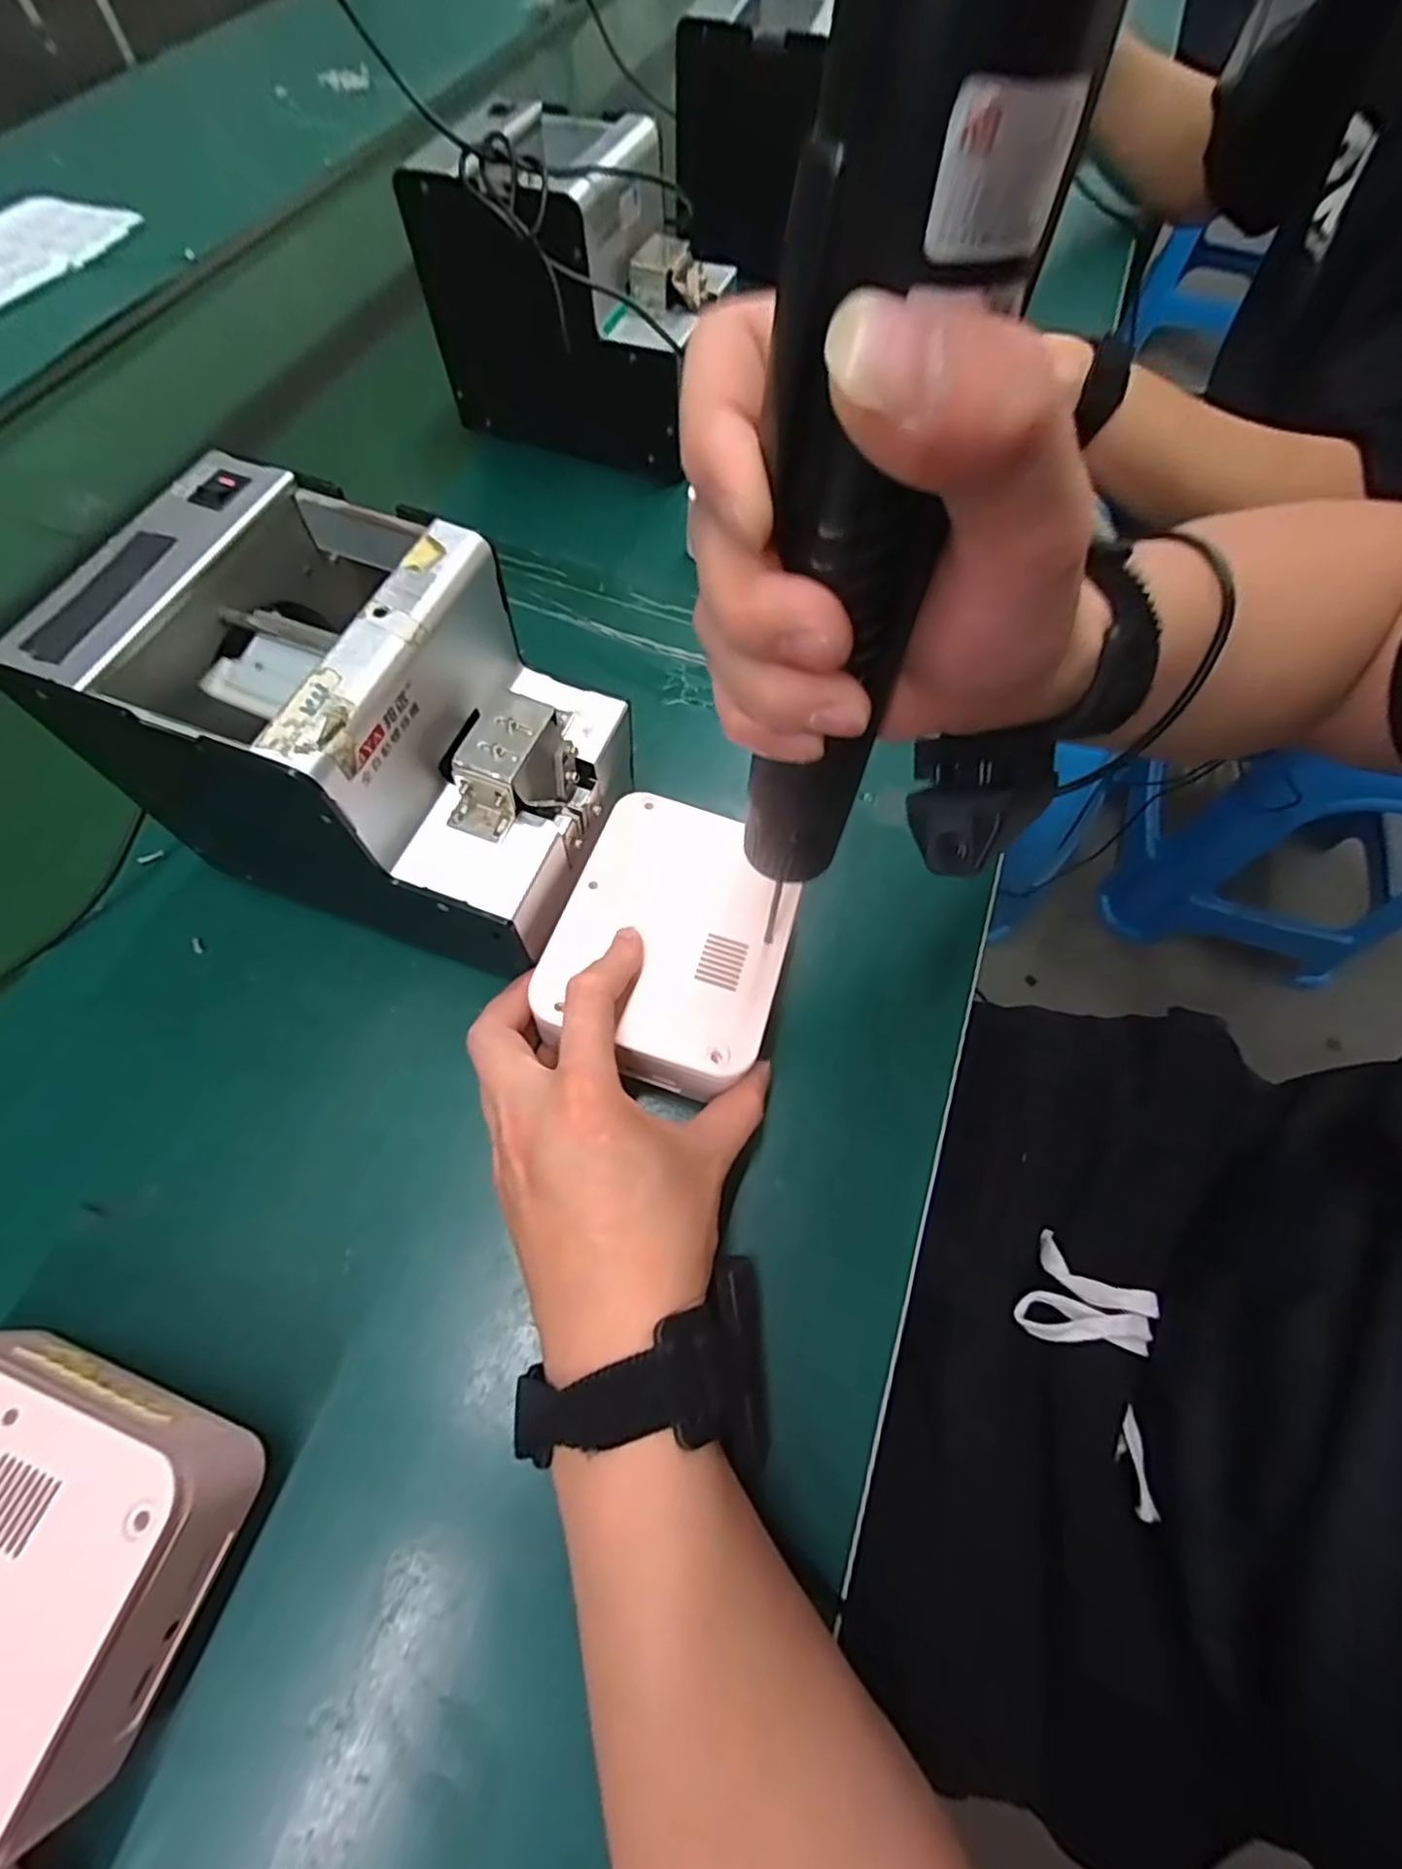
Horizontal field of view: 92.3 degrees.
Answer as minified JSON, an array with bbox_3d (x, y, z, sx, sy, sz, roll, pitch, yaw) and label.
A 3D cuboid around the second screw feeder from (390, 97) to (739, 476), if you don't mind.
[{"bbox_3d":[-0.085,-0.440,0.472,0.174,0.155,0.135,19,67,8],"label":"second screw feeder"}]

